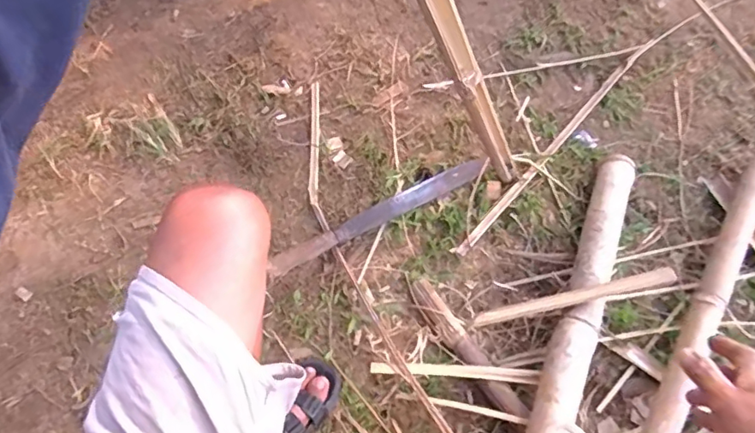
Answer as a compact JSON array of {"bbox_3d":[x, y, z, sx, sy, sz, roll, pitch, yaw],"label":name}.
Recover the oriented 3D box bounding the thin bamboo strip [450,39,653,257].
[{"bbox_3d":[0.357,-0.153,1.023,0.020,0.017,0.645,38,70,20],"label":"thin bamboo strip"}]

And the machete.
[{"bbox_3d":[0.006,-0.008,0.946,0.427,0.035,0.051,-27,64,-12],"label":"machete"}]

